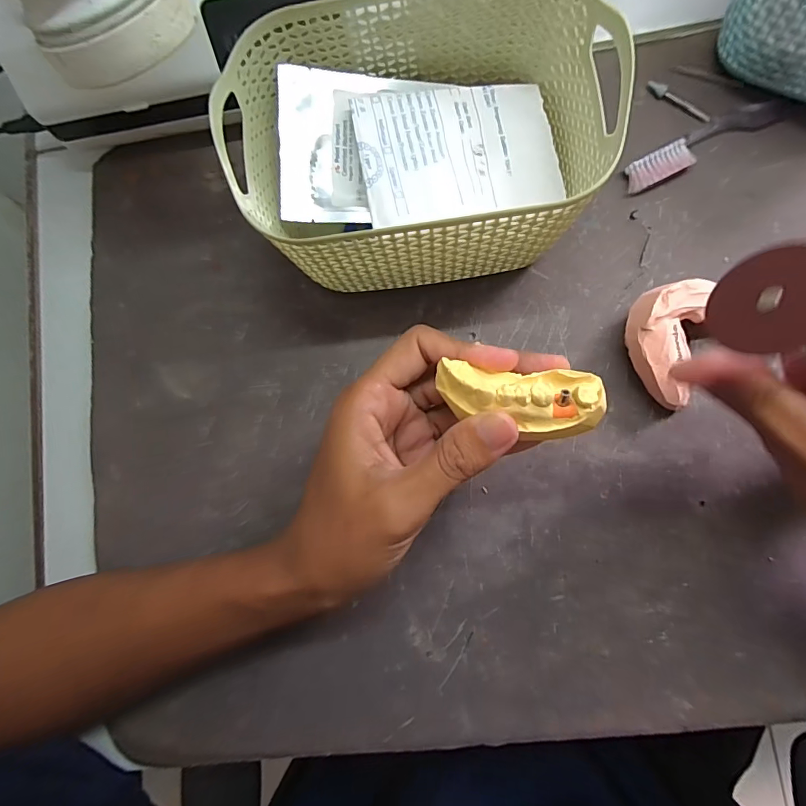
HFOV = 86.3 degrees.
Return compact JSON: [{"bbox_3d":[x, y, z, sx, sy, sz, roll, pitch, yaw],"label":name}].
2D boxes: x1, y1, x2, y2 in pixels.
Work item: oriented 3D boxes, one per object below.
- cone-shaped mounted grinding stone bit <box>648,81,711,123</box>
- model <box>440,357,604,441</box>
[{"bbox_3d":[0.166,-0.181,0.258,0.042,0.004,0.006,37,89,7],"label":"cone-shaped mounted grinding stone bit"},{"bbox_3d":[0.047,-0.001,0.174,0.065,0.022,0.029,7,85,0],"label":"model"}]

